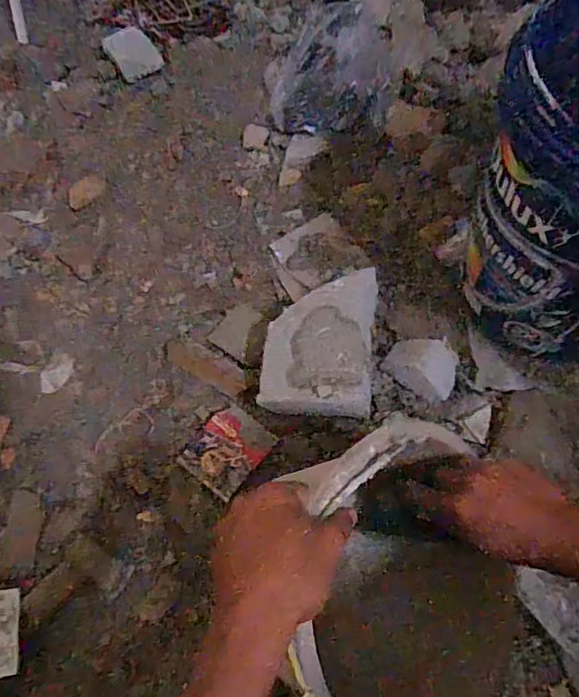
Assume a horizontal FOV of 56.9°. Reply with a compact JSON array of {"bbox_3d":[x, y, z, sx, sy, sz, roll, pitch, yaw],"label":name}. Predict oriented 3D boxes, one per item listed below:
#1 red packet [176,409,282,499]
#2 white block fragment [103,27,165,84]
[{"bbox_3d":[-0.082,0.134,0.706,0.090,0.006,0.103,35,70,19],"label":"red packet"},{"bbox_3d":[-0.296,-0.560,1.005,0.076,0.017,0.123,-30,65,-11],"label":"white block fragment"}]

